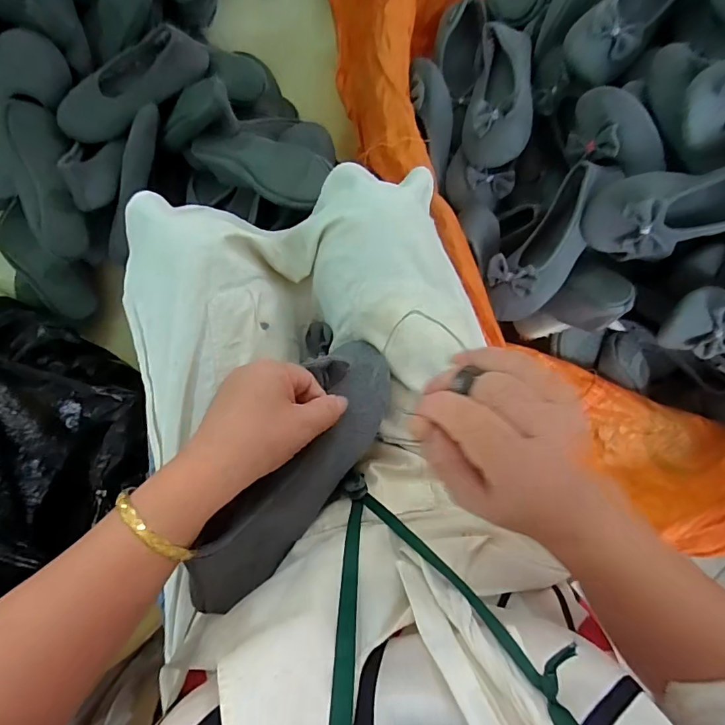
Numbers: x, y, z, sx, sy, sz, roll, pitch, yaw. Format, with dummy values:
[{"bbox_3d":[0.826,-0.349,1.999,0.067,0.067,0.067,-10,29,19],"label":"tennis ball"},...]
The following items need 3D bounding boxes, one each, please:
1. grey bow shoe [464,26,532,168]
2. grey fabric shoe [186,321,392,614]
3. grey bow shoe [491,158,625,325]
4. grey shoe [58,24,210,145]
[{"bbox_3d":[0.204,-0.401,0.668,0.086,0.078,0.228,7,86,-4],"label":"grey bow shoe"},{"bbox_3d":[-0.051,0.077,0.353,0.087,0.051,0.235,33,68,-2],"label":"grey fabric shoe"},{"bbox_3d":[0.252,-0.165,0.618,0.098,0.057,0.234,30,104,-2],"label":"grey bow shoe"},{"bbox_3d":[-0.353,-0.426,0.686,0.243,0.062,0.103,-33,90,-5],"label":"grey shoe"}]

